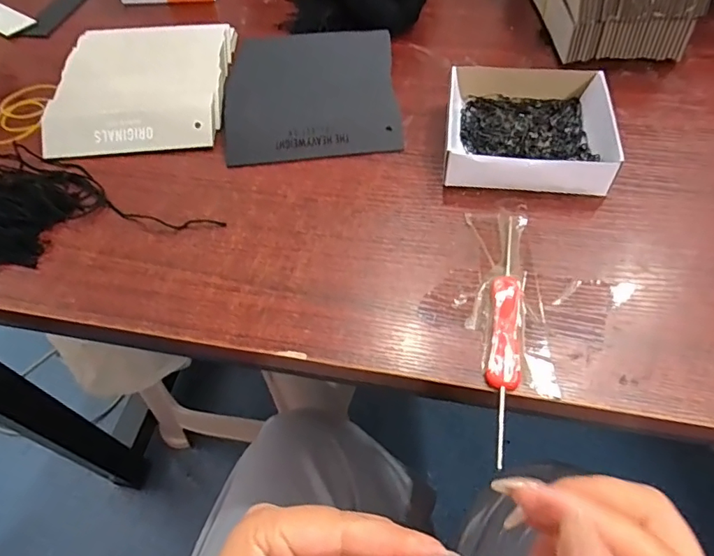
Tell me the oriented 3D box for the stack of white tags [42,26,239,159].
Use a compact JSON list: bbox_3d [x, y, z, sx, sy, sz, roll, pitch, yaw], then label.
[{"bbox_3d":[-0.170,-0.152,0.396,0.129,0.025,0.140,-5,52,1],"label":"stack of white tags"}]

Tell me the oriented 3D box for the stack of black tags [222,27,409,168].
[{"bbox_3d":[-0.036,-0.144,0.384,0.128,0.023,0.132,-5,52,1],"label":"stack of black tags"}]

